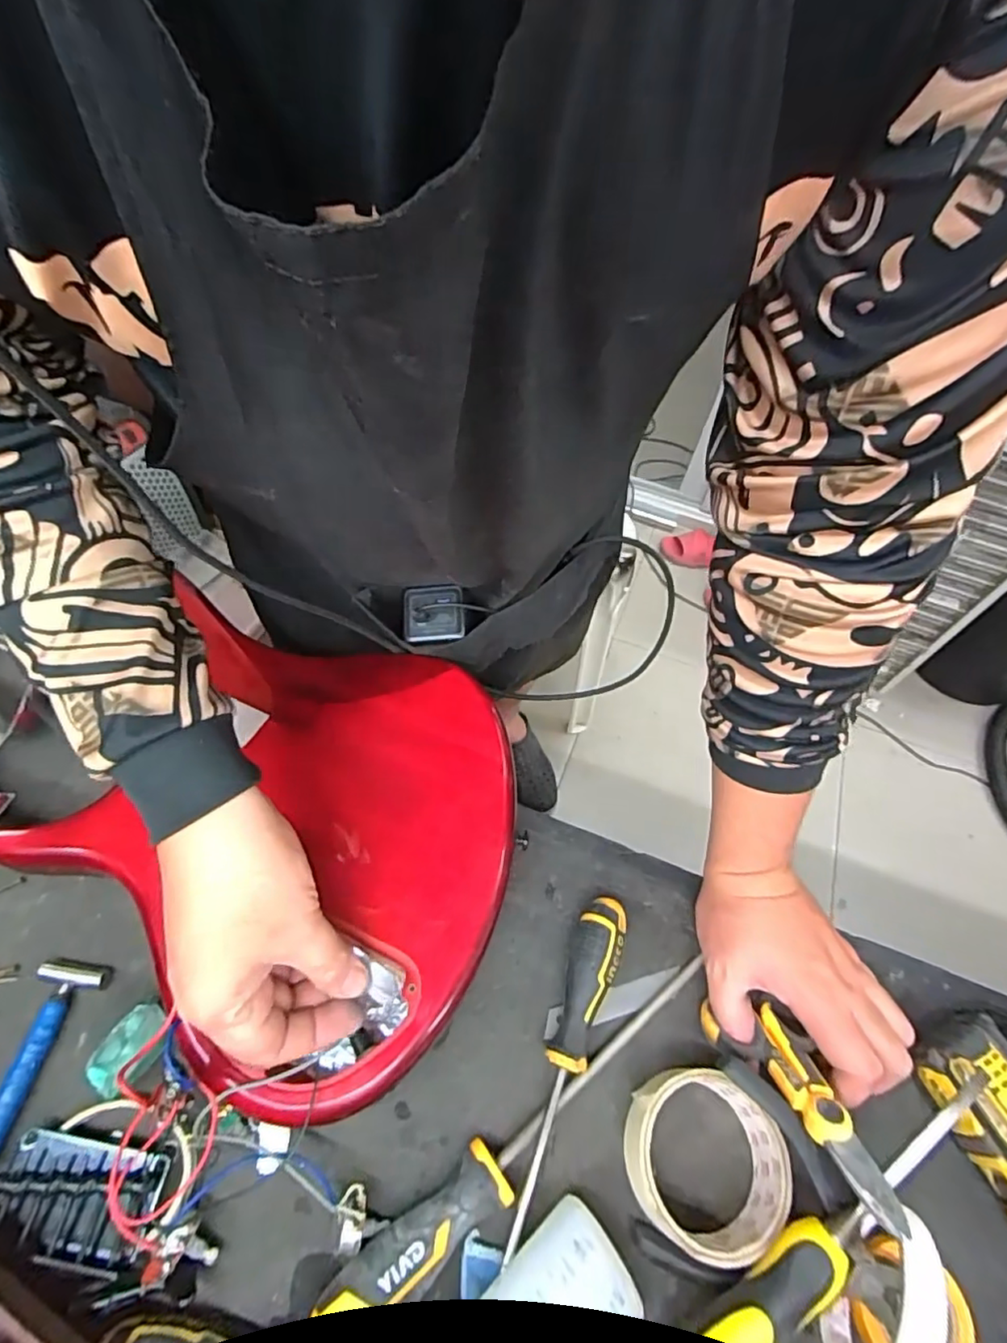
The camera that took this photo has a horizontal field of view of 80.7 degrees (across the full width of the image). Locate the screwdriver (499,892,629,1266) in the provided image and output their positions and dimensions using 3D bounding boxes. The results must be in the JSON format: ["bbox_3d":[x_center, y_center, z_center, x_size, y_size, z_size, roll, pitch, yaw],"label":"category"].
[{"bbox_3d":[0.043,0.246,0.378,0.030,0.032,0.197,18,57,7],"label":"screwdriver"}]

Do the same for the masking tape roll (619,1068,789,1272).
[{"bbox_3d":[0.118,0.290,0.353,0.085,0.036,0.086,2,57,-3],"label":"masking tape roll"}]

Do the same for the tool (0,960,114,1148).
[{"bbox_3d":[-0.292,0.235,0.361,0.041,0.014,0.109,15,57,5],"label":"tool"}]

